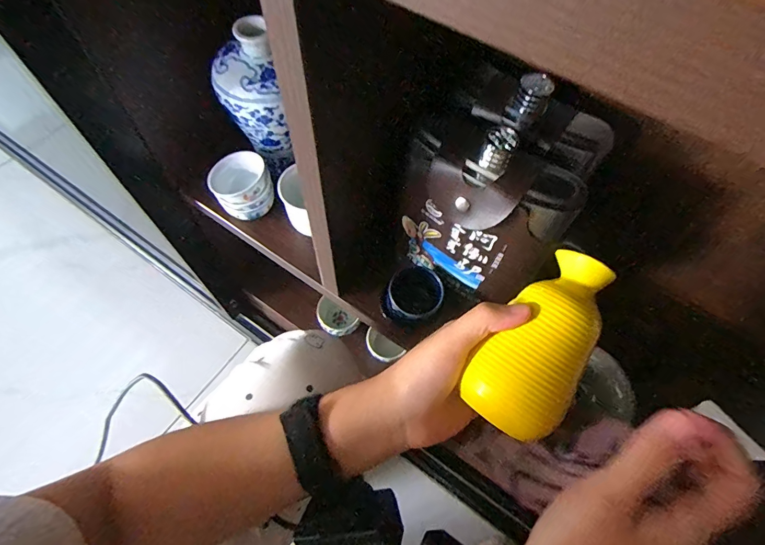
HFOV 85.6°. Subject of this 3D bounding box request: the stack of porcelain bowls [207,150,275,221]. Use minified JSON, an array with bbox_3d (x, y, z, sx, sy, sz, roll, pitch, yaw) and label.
[{"bbox_3d":[-0.163,-0.101,0.481,0.063,0.047,0.062,-22,65,-12],"label":"stack of porcelain bowls"}]

